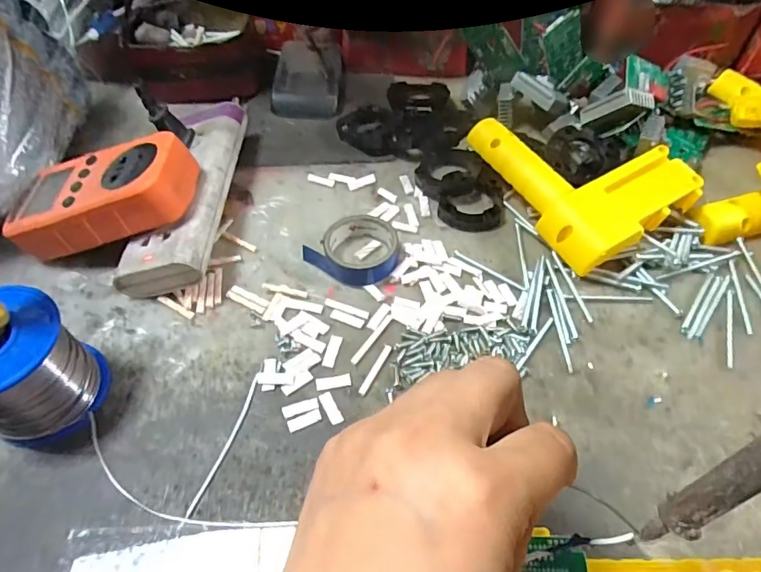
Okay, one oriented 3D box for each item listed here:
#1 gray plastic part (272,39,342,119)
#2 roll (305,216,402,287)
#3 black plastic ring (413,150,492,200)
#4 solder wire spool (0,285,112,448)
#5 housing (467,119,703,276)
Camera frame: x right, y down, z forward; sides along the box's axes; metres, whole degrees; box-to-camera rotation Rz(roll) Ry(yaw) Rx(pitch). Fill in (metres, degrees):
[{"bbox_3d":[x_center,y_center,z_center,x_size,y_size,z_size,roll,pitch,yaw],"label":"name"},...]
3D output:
[{"bbox_3d":[-0.070,-0.201,0.473,0.060,0.017,0.098,1,55,1],"label":"gray plastic part"},{"bbox_3d":[-0.016,-0.025,0.349,0.055,0.019,0.055,0,55,0],"label":"roll"},{"bbox_3d":[0.056,-0.092,0.395,0.051,0.017,0.051,0,55,0],"label":"black plastic ring"},{"bbox_3d":[-0.195,0.044,0.265,0.060,0.070,0.062,0,55,0],"label":"solder wire spool"},{"bbox_3d":[0.145,-0.087,0.378,0.111,0.038,0.149,-30,60,-19],"label":"housing"}]

